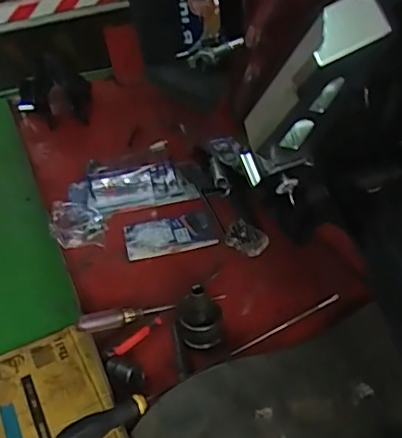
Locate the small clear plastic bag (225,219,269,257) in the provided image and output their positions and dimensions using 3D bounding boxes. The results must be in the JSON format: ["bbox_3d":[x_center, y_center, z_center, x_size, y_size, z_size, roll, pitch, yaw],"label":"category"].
[{"bbox_3d":[0.043,0.019,0.519,0.057,0.025,0.004,27,5,-46],"label":"small clear plastic bag"}]

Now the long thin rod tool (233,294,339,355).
[{"bbox_3d":[0.110,0.132,0.709,0.176,0.011,0.007,-25,38,-25],"label":"long thin rod tool"}]

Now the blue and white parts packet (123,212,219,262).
[{"bbox_3d":[-0.051,0.023,0.907,0.140,0.010,0.101,-11,34,-6],"label":"blue and white parts packet"}]

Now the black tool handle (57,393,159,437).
[{"bbox_3d":[-0.094,0.205,0.575,0.106,0.020,0.025,-22,37,-27],"label":"black tool handle"}]

